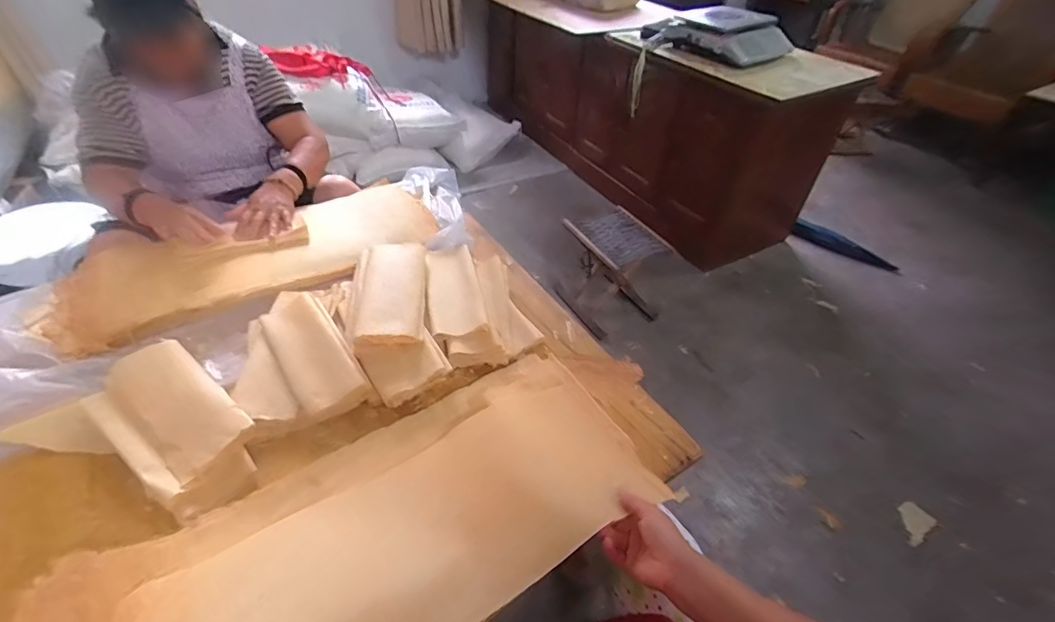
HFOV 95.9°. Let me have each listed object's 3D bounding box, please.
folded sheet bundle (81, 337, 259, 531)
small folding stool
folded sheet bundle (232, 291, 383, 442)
[{"bbox_3d":[-0.541,0.176,0.736,0.317,0.061,0.150,29,49,26],"label":"folded sheet bundle"},{"bbox_3d":[0.298,-0.151,1.673,0.243,0.310,0.323,-27,50,-28],"label":"small folding stool"},{"bbox_3d":[-0.418,0.079,0.834,0.183,0.057,0.310,-26,50,-27],"label":"folded sheet bundle"}]

